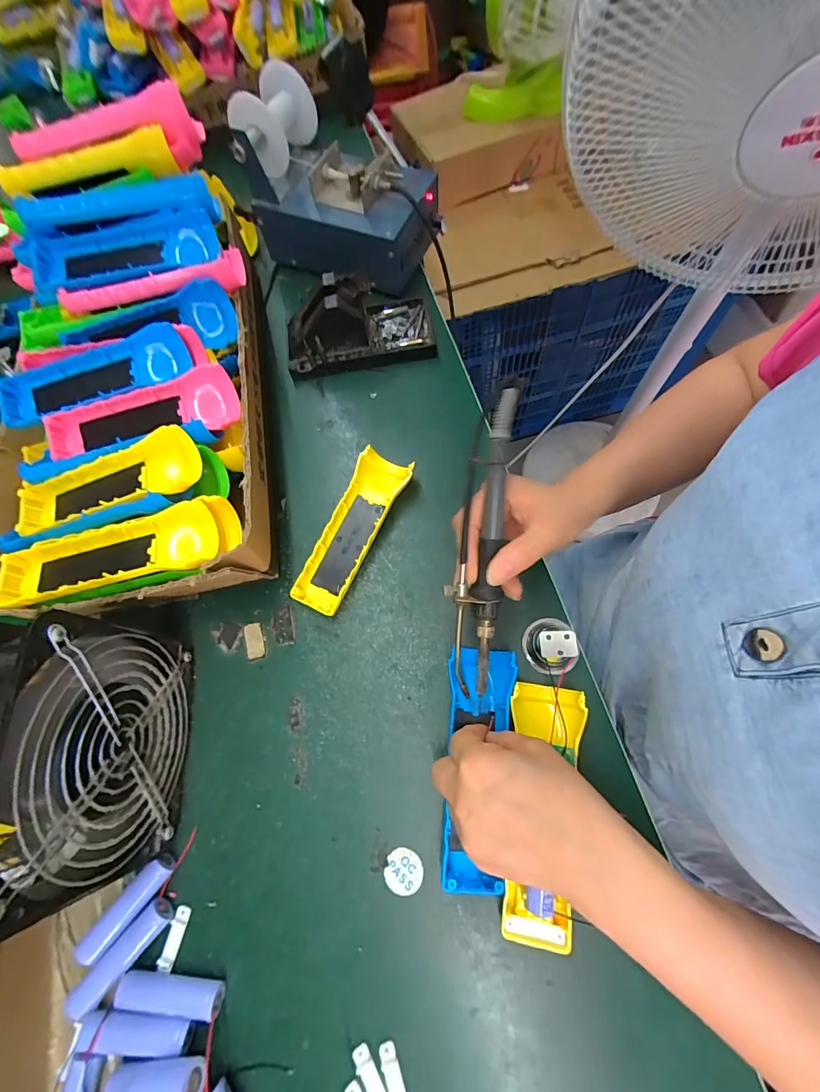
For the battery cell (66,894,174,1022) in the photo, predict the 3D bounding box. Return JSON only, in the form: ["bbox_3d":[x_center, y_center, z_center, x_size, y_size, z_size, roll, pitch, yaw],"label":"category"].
[{"bbox_3d":[-0.190,0.270,0.268,0.019,0.015,0.066,38,76,16],"label":"battery cell"}]

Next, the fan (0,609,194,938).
[{"bbox_3d":[-0.208,0.126,0.251,0.064,0.138,0.144,-8,69,1],"label":"fan"}]

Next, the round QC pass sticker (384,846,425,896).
[{"bbox_3d":[-0.004,0.230,0.288,0.027,0.004,0.026,-1,69,4],"label":"round QC pass sticker"}]

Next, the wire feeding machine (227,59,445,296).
[{"bbox_3d":[-0.075,-0.383,0.442,0.207,0.135,0.117,26,73,13],"label":"wire feeding machine"}]

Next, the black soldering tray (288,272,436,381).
[{"bbox_3d":[-0.055,-0.238,0.424,0.155,0.074,0.078,-9,69,1],"label":"black soldering tray"}]

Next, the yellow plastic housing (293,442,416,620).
[{"bbox_3d":[-0.050,-0.016,0.363,0.048,0.027,0.153,23,73,12],"label":"yellow plastic housing"}]

